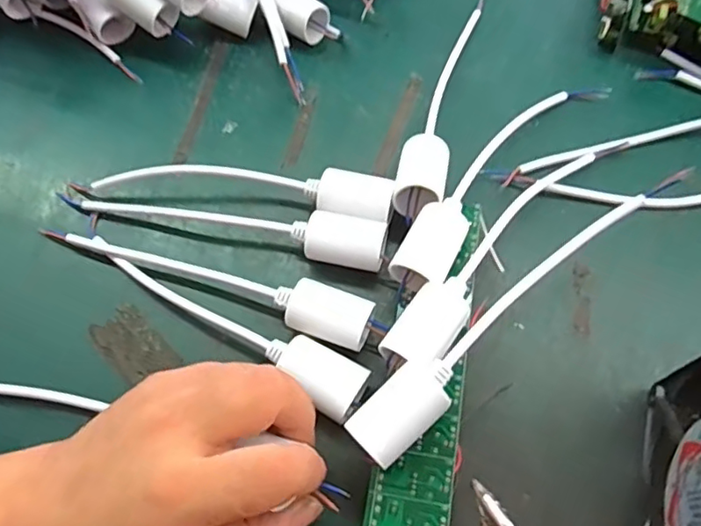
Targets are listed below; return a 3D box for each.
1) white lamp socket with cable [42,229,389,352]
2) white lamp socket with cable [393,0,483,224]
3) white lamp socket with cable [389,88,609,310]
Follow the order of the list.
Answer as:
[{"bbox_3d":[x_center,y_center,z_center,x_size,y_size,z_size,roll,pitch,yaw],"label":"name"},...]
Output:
[{"bbox_3d":[-0.083,0.008,0.329,0.207,0.029,0.026,18,66,10],"label":"white lamp socket with cable"},{"bbox_3d":[0.060,-0.115,0.378,0.028,0.032,0.211,12,65,7],"label":"white lamp socket with cable"},{"bbox_3d":[0.090,-0.055,0.349,0.033,0.034,0.203,36,70,17],"label":"white lamp socket with cable"}]

